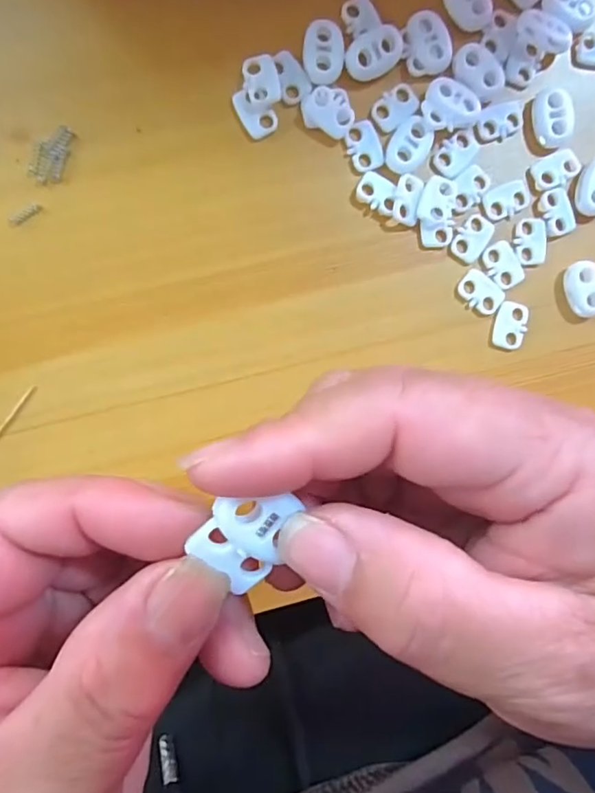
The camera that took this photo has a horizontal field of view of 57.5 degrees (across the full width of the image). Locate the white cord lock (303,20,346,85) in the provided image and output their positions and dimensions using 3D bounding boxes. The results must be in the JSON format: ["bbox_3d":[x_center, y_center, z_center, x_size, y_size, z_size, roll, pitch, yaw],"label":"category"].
[{"bbox_3d":[0.010,-0.128,0.202,0.015,0.004,0.023,1,93,-5],"label":"white cord lock"}]

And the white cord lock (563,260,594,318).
[{"bbox_3d":[0.115,-0.043,0.217,0.013,0.009,0.022,-15,94,-4],"label":"white cord lock"}]

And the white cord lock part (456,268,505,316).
[{"bbox_3d":[0.073,-0.041,0.214,0.019,0.004,0.013,39,89,-6],"label":"white cord lock part"}]

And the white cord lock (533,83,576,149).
[{"bbox_3d":[0.100,-0.109,0.211,0.013,0.007,0.021,-21,95,-4],"label":"white cord lock"}]

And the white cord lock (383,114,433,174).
[{"bbox_3d":[0.043,-0.095,0.206,0.016,0.005,0.021,33,90,-6],"label":"white cord lock"}]

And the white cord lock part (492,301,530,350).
[{"bbox_3d":[0.085,-0.028,0.216,0.013,0.004,0.019,8,92,-6],"label":"white cord lock part"}]

